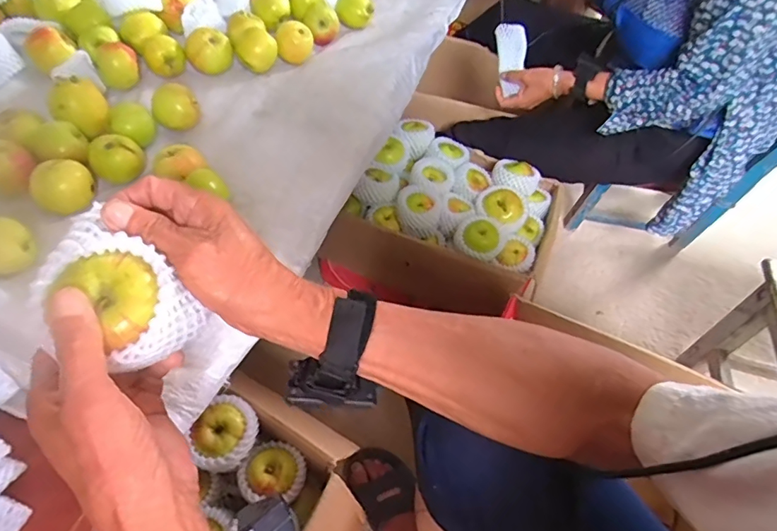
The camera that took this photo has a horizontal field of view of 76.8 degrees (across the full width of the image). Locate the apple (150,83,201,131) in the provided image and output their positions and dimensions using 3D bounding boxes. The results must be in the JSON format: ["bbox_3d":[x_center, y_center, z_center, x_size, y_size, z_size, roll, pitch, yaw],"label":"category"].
[{"bbox_3d":[-0.296,-0.219,0.683,0.059,0.047,0.058,-20,57,-18],"label":"apple"}]

